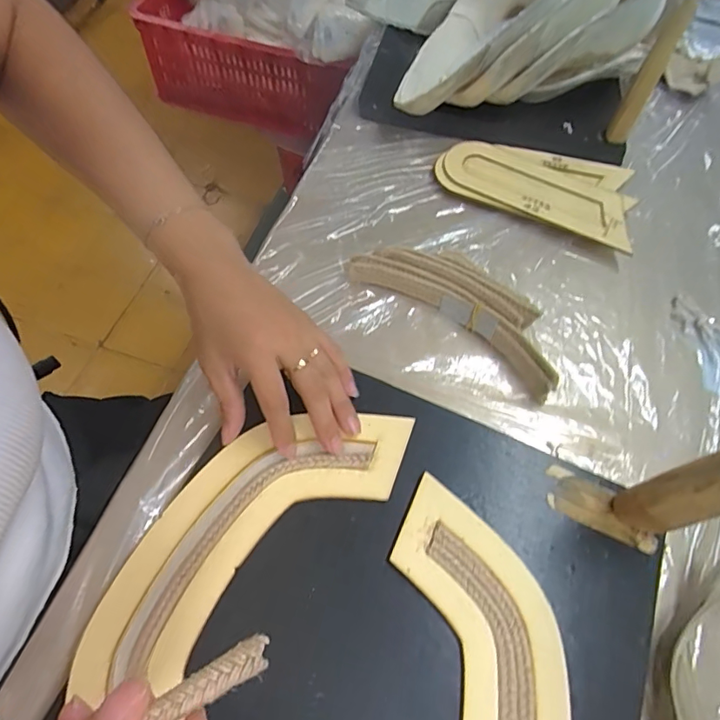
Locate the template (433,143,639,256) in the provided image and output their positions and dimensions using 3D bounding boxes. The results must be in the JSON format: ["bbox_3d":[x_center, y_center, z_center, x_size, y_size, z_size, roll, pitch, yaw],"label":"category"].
[{"bbox_3d":[0.184,-0.185,0.521,0.199,0.018,0.109,21,61,8],"label":"template"}]

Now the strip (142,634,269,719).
[{"bbox_3d":[-0.054,0.115,0.174,0.049,0.004,0.012,-30,66,-7],"label":"strip"}]

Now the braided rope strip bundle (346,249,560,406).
[{"bbox_3d":[0.088,-0.048,0.424,0.195,0.031,0.060,36,64,15],"label":"braided rope strip bundle"}]

